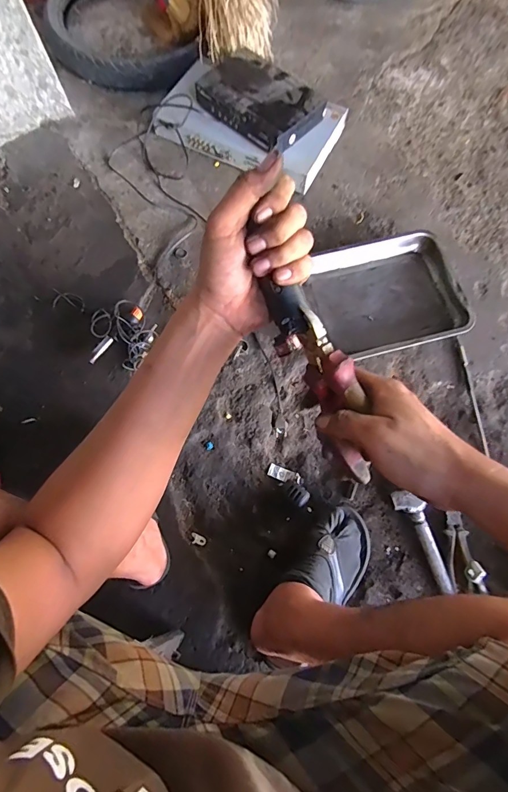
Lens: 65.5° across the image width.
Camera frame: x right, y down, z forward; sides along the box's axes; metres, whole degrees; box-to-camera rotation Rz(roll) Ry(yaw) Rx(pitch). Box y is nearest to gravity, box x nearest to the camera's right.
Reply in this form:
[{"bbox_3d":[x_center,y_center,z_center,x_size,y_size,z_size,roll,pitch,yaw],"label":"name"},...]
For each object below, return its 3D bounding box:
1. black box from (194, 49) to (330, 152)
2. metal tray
[{"bbox_3d":[0.009,-0.725,0.963,0.280,0.060,0.190,39,77,12],"label":"black box"},{"bbox_3d":[0.283,-0.222,0.886,0.327,0.042,0.266,-14,73,-3],"label":"metal tray"}]

